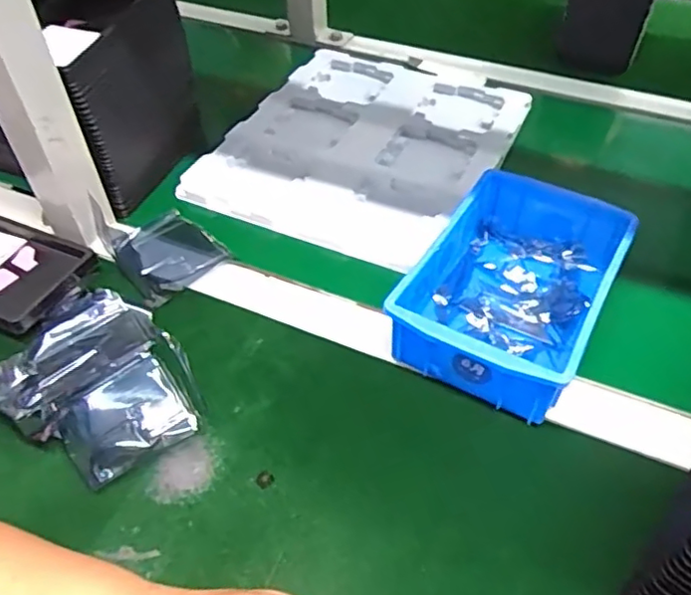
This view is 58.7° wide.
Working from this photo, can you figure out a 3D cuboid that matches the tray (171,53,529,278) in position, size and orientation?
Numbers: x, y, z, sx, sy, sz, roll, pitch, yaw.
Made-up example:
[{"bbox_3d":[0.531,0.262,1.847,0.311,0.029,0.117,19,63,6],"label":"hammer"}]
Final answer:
[{"bbox_3d":[0.020,-0.169,0.656,0.262,0.012,0.325,23,52,21],"label":"tray"}]

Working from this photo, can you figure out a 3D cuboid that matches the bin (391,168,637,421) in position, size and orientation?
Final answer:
[{"bbox_3d":[0.131,-0.010,0.476,0.124,0.064,0.194,23,52,21],"label":"bin"}]

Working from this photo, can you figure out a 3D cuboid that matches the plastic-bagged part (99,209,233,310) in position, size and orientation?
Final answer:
[{"bbox_3d":[-0.158,-0.042,0.547,0.084,0.013,0.090,-32,54,-24],"label":"plastic-bagged part"}]

